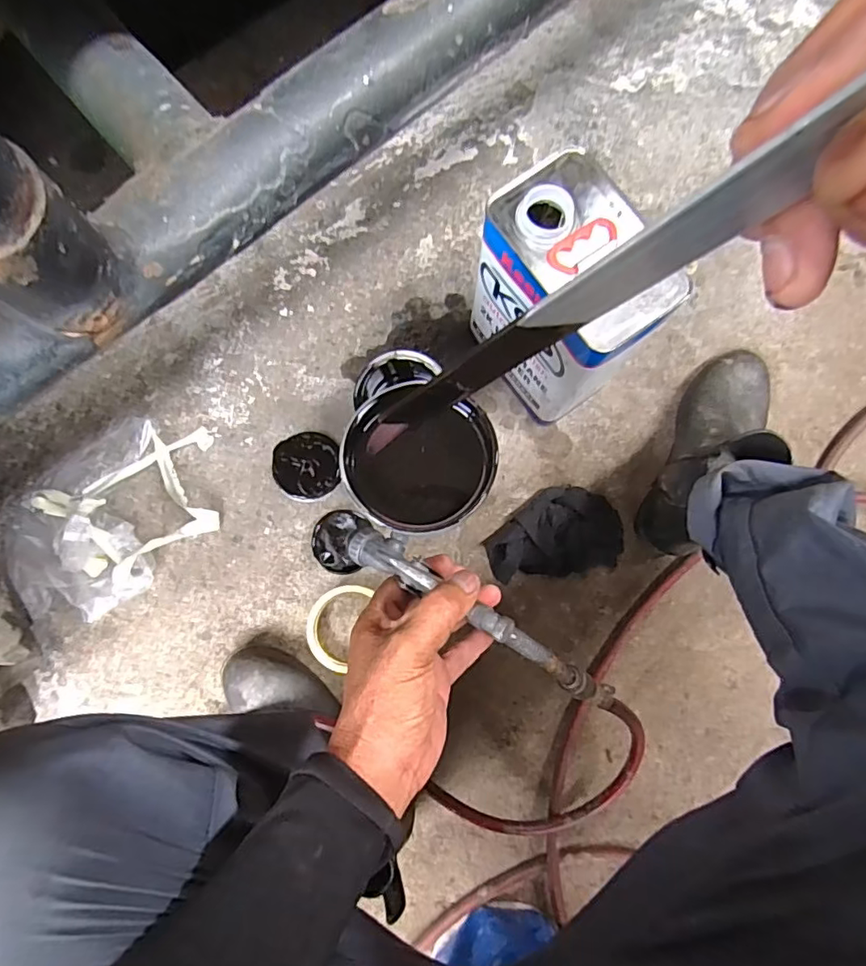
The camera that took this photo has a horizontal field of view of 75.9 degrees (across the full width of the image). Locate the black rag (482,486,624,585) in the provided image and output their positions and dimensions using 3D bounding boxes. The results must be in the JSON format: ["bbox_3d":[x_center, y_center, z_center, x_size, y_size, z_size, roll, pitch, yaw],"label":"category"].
[{"bbox_3d":[0.144,0.060,0.661,0.156,0.037,0.101,-10,81,-1],"label":"black rag"}]

